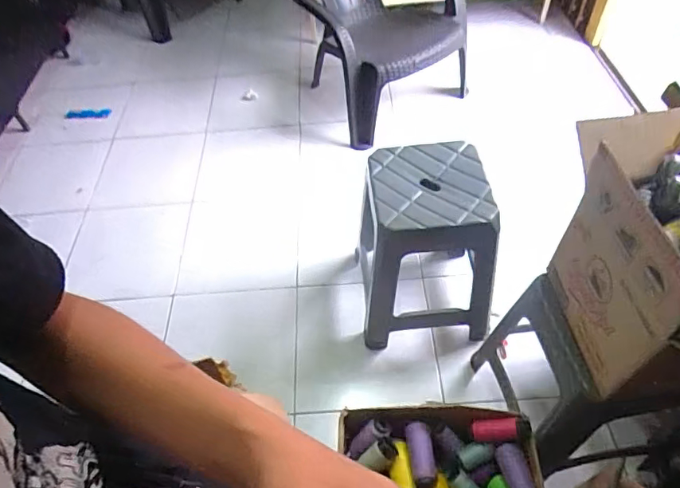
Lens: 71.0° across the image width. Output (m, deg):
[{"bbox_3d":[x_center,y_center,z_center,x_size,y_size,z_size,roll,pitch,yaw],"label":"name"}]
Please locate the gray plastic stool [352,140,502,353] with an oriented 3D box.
[{"bbox_3d":[0.206,0.025,1.244,0.300,0.458,0.321,-2,53,3],"label":"gray plastic stool"}]

